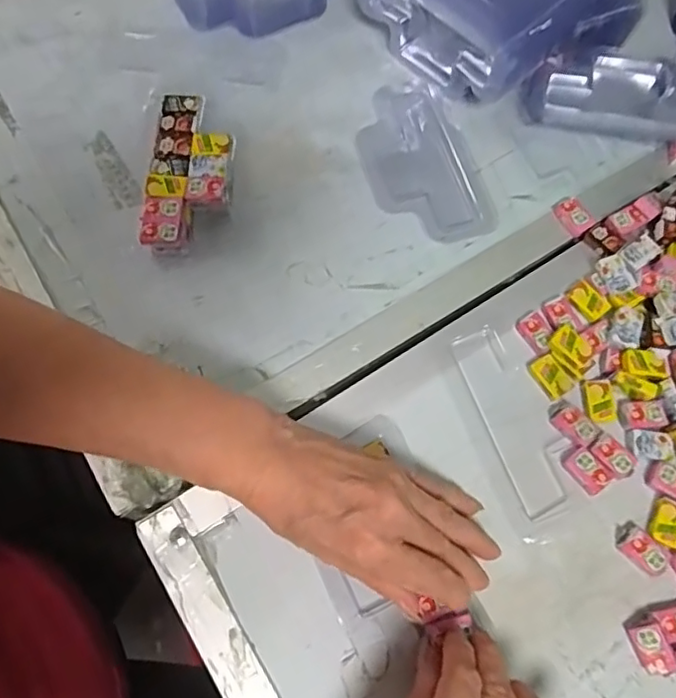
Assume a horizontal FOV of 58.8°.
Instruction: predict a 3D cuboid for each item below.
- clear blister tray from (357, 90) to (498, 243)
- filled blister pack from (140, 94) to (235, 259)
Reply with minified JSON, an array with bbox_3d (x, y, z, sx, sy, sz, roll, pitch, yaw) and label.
[{"bbox_3d":[0.061,-0.136,0.436,0.082,0.009,0.129,-12,70,-7],"label":"clear blister tray"},{"bbox_3d":[-0.098,-0.117,0.408,0.054,0.034,0.112,2,69,-1],"label":"filled blister pack"}]

